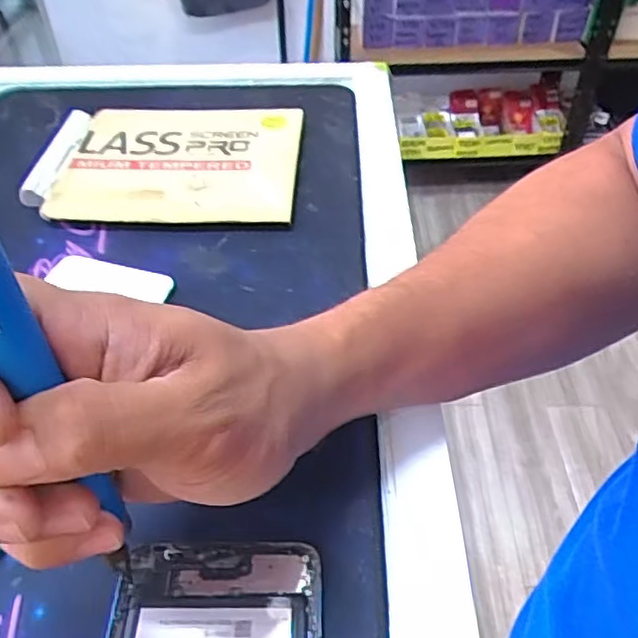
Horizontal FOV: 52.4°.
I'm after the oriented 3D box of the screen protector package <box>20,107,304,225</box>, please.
[{"bbox_3d":[-0.102,-0.108,0.439,0.171,0.015,0.127,3,46,0],"label":"screen protector package"}]

